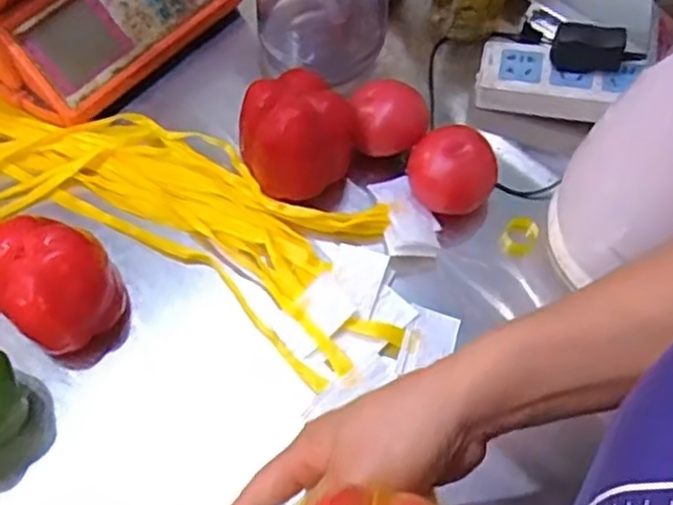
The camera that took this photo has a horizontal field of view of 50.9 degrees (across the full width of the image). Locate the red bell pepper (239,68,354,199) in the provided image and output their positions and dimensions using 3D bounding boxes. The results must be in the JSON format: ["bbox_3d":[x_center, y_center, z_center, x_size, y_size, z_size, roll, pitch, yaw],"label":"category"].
[{"bbox_3d":[-0.032,-0.091,0.545,0.084,0.073,0.075,-23,66,-13],"label":"red bell pepper"}]

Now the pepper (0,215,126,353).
[{"bbox_3d":[-0.189,0.020,0.470,0.076,0.078,0.069,37,67,16],"label":"pepper"}]

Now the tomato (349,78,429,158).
[{"bbox_3d":[0.042,-0.103,0.568,0.056,0.055,0.049,-7,63,-6],"label":"tomato"}]

